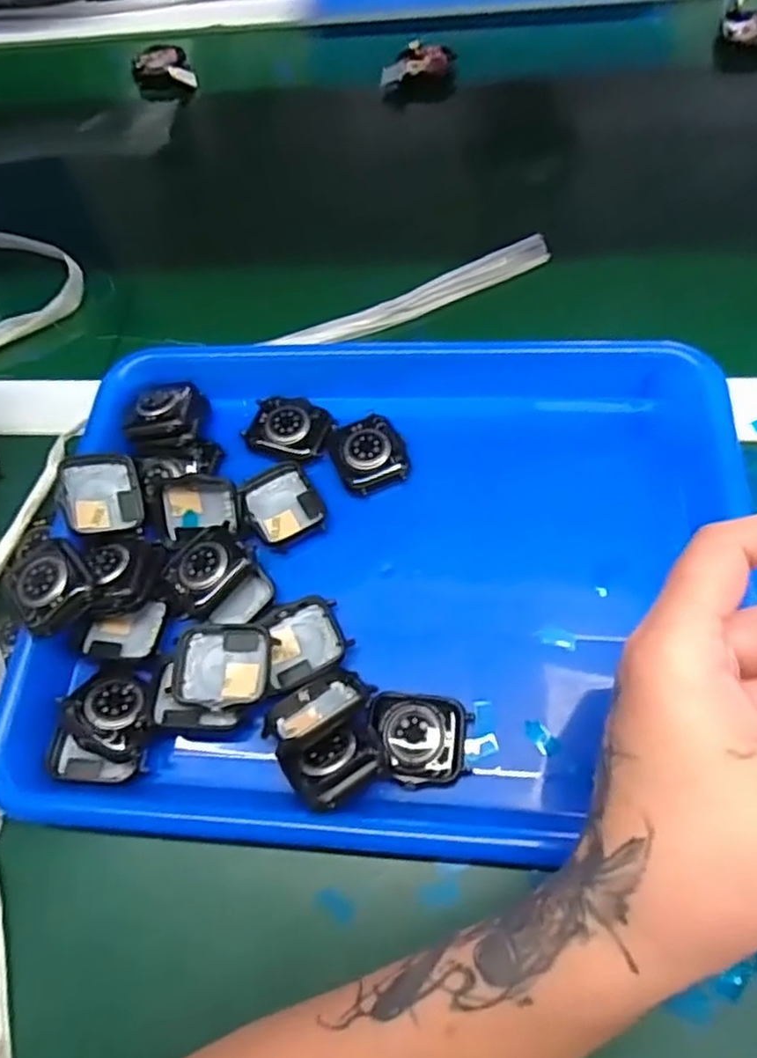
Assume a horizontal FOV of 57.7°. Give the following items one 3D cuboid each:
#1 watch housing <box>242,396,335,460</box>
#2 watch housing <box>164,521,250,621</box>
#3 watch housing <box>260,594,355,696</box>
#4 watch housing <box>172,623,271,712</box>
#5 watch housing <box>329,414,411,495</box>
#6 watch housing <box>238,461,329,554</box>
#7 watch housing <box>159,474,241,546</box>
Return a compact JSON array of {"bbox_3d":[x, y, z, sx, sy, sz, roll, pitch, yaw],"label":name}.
[{"bbox_3d":[-0.049,-0.056,0.377,0.044,0.011,0.036,20,68,17],"label":"watch housing"},{"bbox_3d":[-0.082,0.018,0.330,0.039,0.007,0.034,-37,65,-11],"label":"watch housing"},{"bbox_3d":[-0.036,0.053,0.322,0.040,0.010,0.036,-25,63,-5],"label":"watch housing"},{"bbox_3d":[-0.071,0.061,0.310,0.042,0.007,0.038,-8,63,4],"label":"watch housing"},{"bbox_3d":[-0.005,-0.041,0.367,0.037,0.012,0.043,-24,63,-4],"label":"watch housing"},{"bbox_3d":[-0.049,-0.013,0.356,0.036,0.010,0.045,-30,64,-7],"label":"watch housing"},{"bbox_3d":[-0.090,-0.011,0.347,0.041,0.032,0.010,-10,20,13],"label":"watch housing"}]

